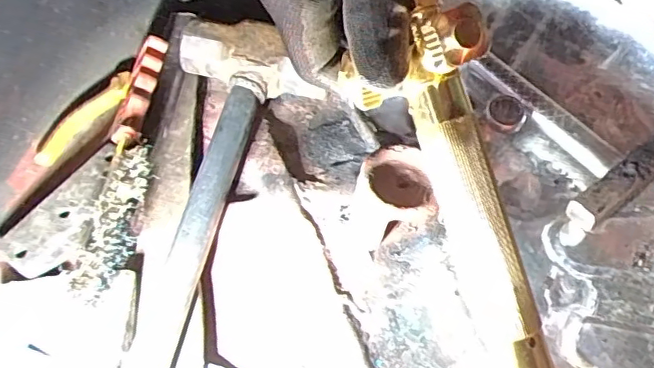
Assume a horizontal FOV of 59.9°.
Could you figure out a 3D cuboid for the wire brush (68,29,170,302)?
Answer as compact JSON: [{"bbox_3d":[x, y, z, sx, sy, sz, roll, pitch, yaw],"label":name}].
[{"bbox_3d":[-0.151,-0.018,0.430,0.040,0.041,0.218,-3,57,2],"label":"wire brush"}]

